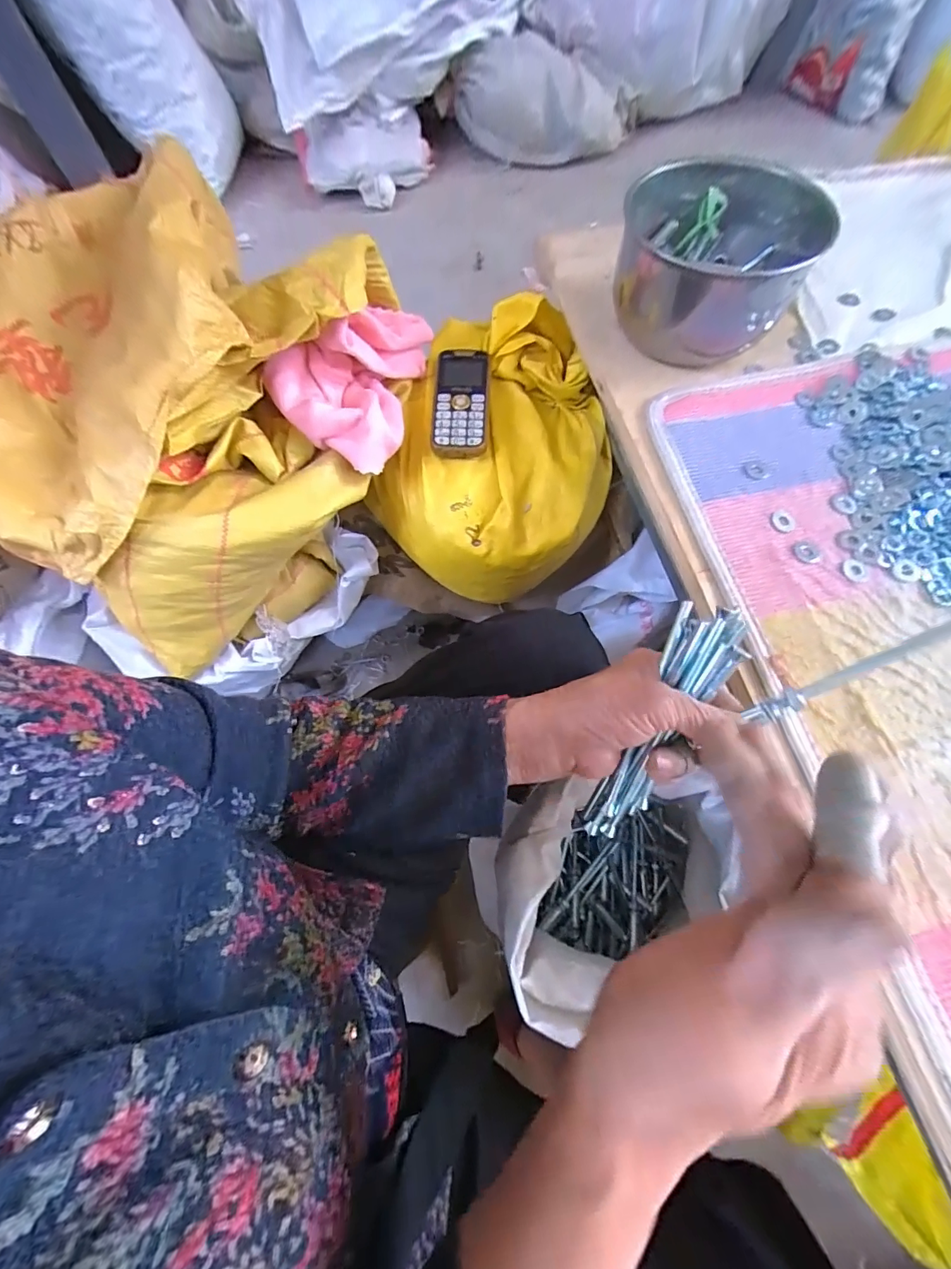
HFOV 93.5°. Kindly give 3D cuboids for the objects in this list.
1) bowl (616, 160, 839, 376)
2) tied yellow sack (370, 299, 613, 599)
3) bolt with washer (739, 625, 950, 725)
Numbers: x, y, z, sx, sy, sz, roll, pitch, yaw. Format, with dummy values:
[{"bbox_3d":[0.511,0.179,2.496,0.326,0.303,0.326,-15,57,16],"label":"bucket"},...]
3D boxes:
[{"bbox_3d":[0.222,-0.345,0.421,0.154,0.090,0.155,0,67,1],"label":"bowl"},{"bbox_3d":[0.036,-0.202,0.528,0.244,0.180,0.290,24,72,10],"label":"tied yellow sack"},{"bbox_3d":[0.203,0.023,0.243,0.106,0.009,0.012,-33,67,23],"label":"bolt with washer"}]

